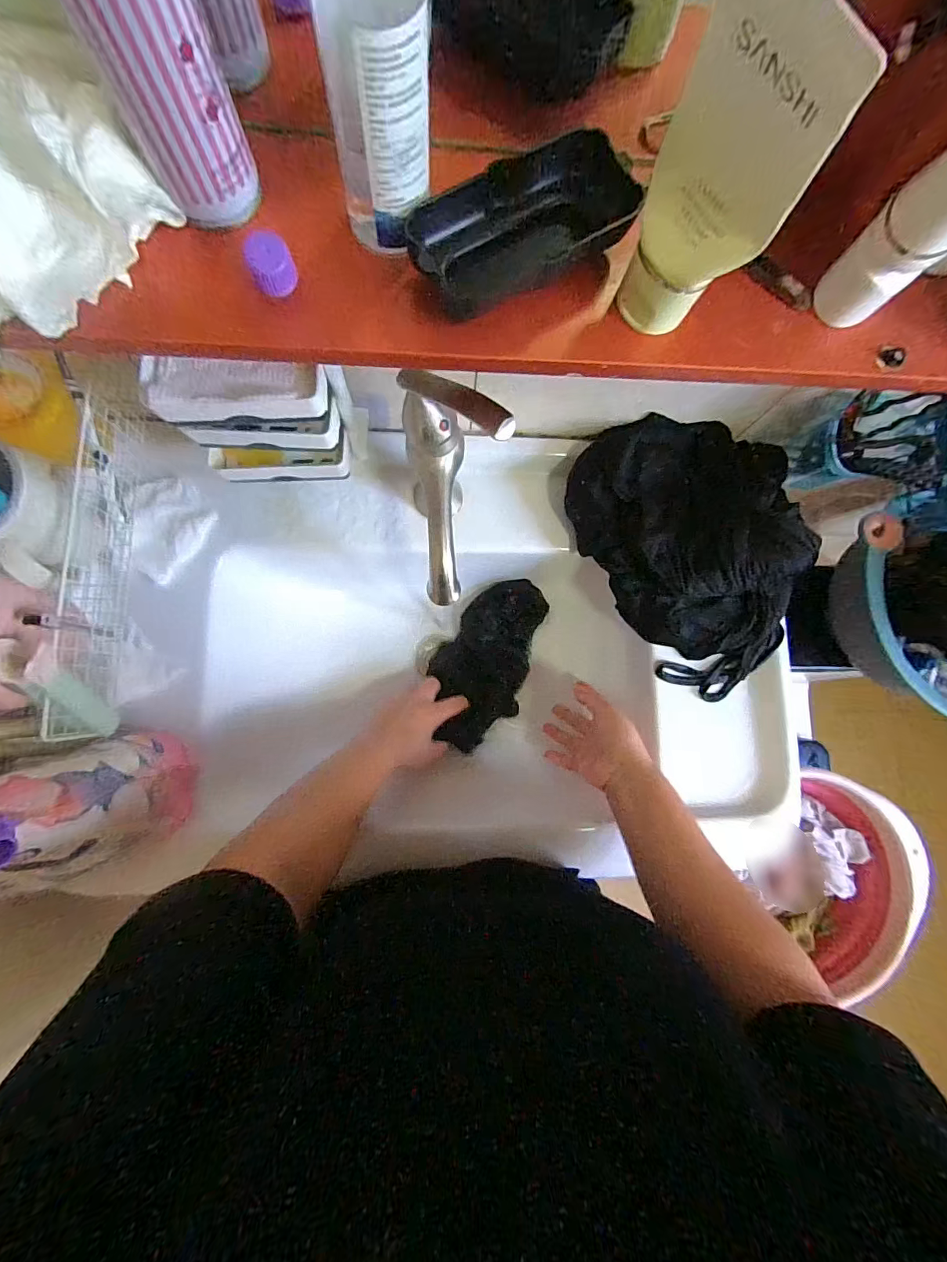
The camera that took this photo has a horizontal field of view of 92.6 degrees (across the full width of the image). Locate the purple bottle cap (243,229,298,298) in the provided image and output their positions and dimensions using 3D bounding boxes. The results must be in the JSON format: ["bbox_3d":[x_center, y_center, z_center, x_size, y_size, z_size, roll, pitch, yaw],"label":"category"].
[{"bbox_3d":[-0.094,-0.170,0.211,0.020,0.016,0.017,-17,83,-6],"label":"purple bottle cap"}]

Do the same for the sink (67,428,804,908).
[{"bbox_3d":[-0.015,0.016,0.552,0.683,0.157,0.404,-1,82,-4],"label":"sink"}]

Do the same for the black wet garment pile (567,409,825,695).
[{"bbox_3d":[0.230,-0.086,0.466,0.160,0.120,0.298,-33,85,-8],"label":"black wet garment pile"}]

